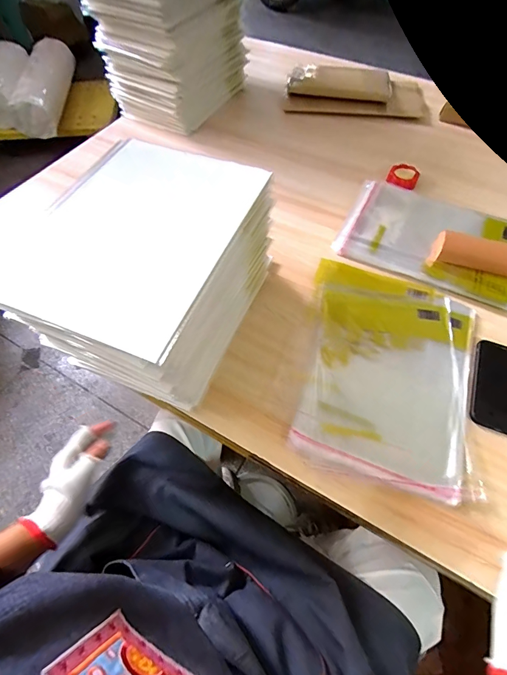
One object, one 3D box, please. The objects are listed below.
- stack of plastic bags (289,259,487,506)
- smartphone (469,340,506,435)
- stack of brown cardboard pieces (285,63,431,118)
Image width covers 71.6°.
[{"bbox_3d":[0.212,0.042,0.559,0.247,0.019,0.361,11,61,9],"label":"stack of plastic bags"},{"bbox_3d":[0.372,0.071,0.530,0.076,0.004,0.145,19,62,13],"label":"smartphone"},{"bbox_3d":[0.275,-0.667,0.936,0.370,0.075,0.137,7,60,4],"label":"stack of brown cardboard pieces"}]

